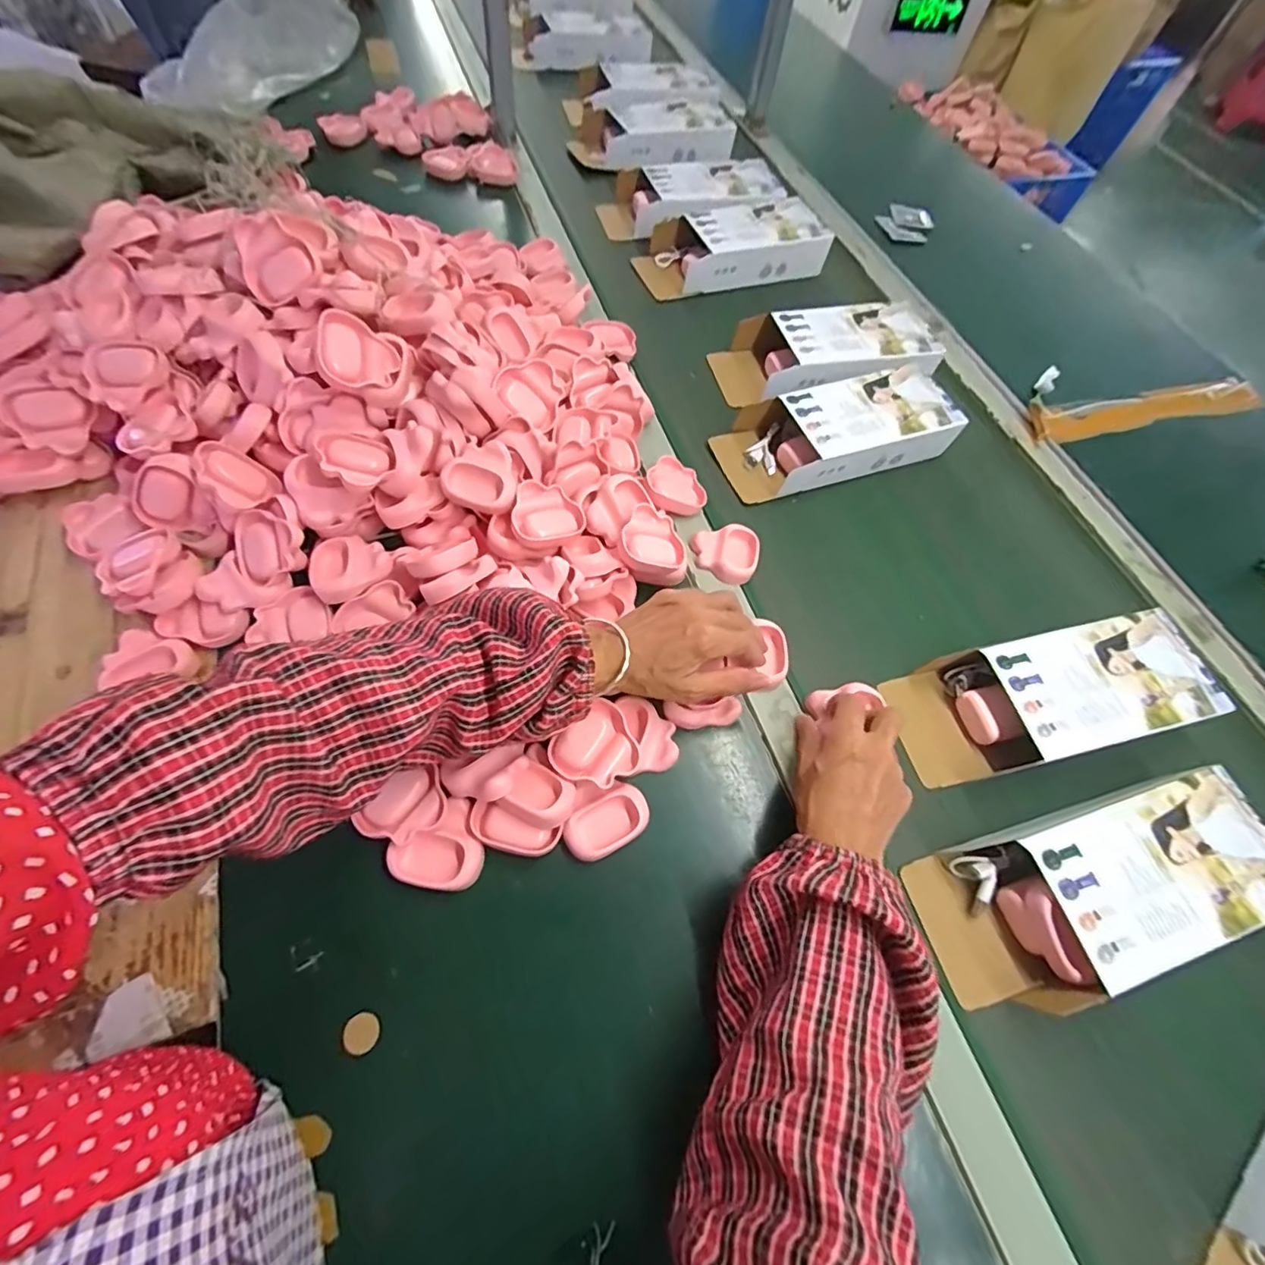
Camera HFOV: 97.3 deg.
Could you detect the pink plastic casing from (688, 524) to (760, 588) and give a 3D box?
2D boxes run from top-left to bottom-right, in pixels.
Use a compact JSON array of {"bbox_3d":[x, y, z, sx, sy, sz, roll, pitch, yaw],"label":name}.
[{"bbox_3d":[0.088,-0.078,0.526,0.062,0.018,0.061,0,55,-1],"label":"pink plastic casing"}]

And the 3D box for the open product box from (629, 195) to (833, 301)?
[{"bbox_3d":[0.132,-0.505,0.731,0.251,0.065,0.096,-16,57,-11],"label":"open product box"}]

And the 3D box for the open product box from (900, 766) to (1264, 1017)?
[{"bbox_3d":[0.339,0.184,0.400,0.252,0.071,0.104,-12,56,-9],"label":"open product box"}]

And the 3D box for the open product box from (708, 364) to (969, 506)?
[{"bbox_3d":[0.217,-0.212,0.588,0.244,0.066,0.096,-17,57,-12],"label":"open product box"}]

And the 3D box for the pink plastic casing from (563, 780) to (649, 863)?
[{"bbox_3d":[-0.019,0.138,0.405,0.061,0.015,0.039,-26,60,-17],"label":"pink plastic casing"}]

